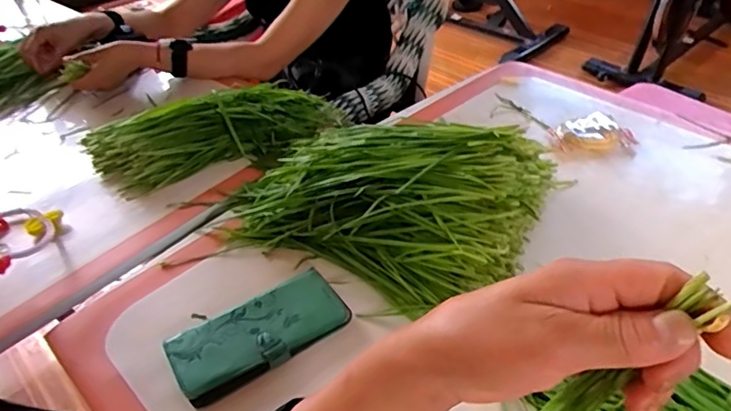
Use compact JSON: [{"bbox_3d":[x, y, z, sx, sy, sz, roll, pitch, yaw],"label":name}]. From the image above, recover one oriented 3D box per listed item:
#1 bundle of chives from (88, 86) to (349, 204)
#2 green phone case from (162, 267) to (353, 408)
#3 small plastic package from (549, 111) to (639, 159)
[{"bbox_3d":[-0.198,-0.107,0.784,0.350,0.082,0.115,-19,42,-17],"label":"bundle of chives"},{"bbox_3d":[-0.099,0.118,0.525,0.159,0.022,0.081,-22,43,-21],"label":"green phone case"},{"bbox_3d":[0.305,-0.098,0.758,0.105,0.026,0.058,6,40,12],"label":"small plastic package"}]

